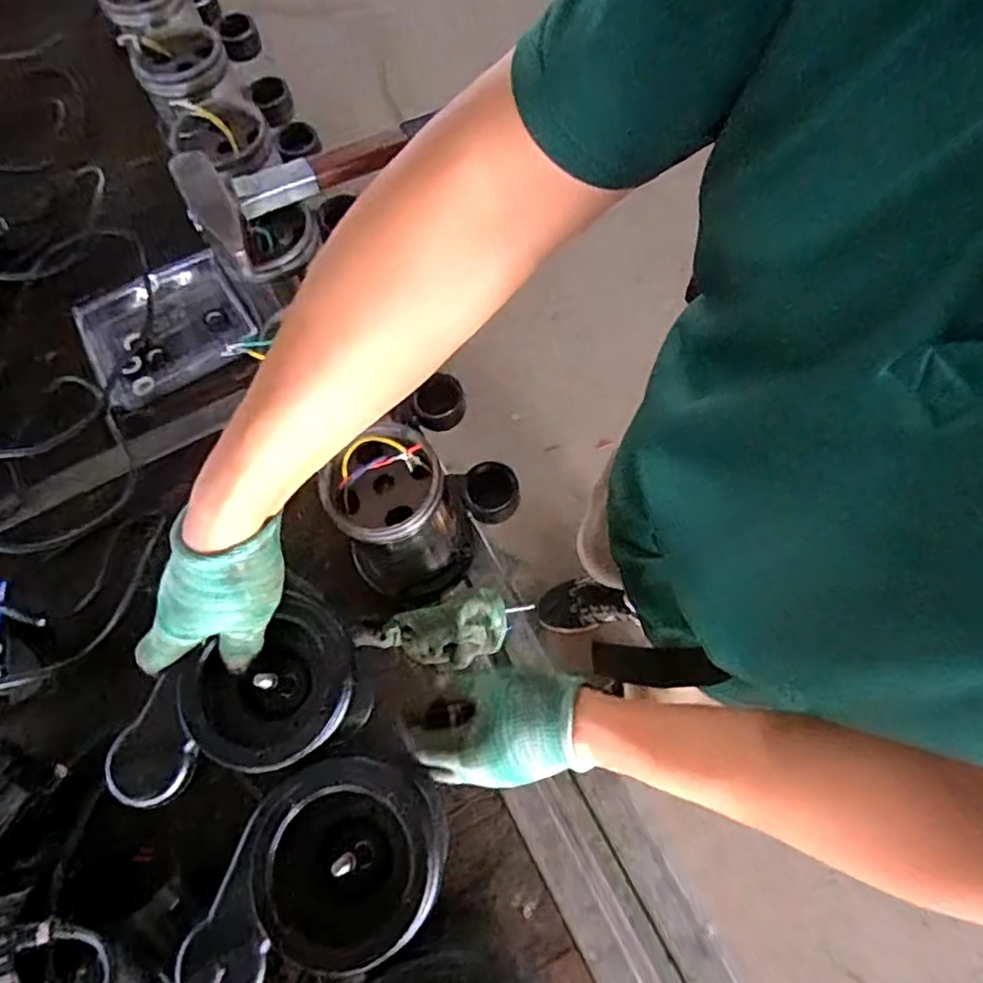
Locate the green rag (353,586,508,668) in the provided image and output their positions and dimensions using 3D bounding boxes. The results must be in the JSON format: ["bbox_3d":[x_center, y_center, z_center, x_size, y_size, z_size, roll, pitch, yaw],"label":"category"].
[{"bbox_3d":[-0.053,0.133,0.605,0.137,0.056,0.058,-13,69,-4],"label":"green rag"}]

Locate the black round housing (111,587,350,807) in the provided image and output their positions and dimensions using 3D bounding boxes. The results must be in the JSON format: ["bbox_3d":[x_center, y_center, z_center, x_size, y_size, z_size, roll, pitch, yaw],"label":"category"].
[{"bbox_3d":[-0.170,0.156,0.464,0.164,0.065,0.100,-35,72,-12],"label":"black round housing"}]

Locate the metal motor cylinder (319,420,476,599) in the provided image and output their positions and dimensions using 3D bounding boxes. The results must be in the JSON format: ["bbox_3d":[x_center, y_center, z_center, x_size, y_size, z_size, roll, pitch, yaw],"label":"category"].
[{"bbox_3d":[-0.073,0.025,0.557,0.096,0.180,0.080,-30,71,-10],"label":"metal motor cylinder"}]

